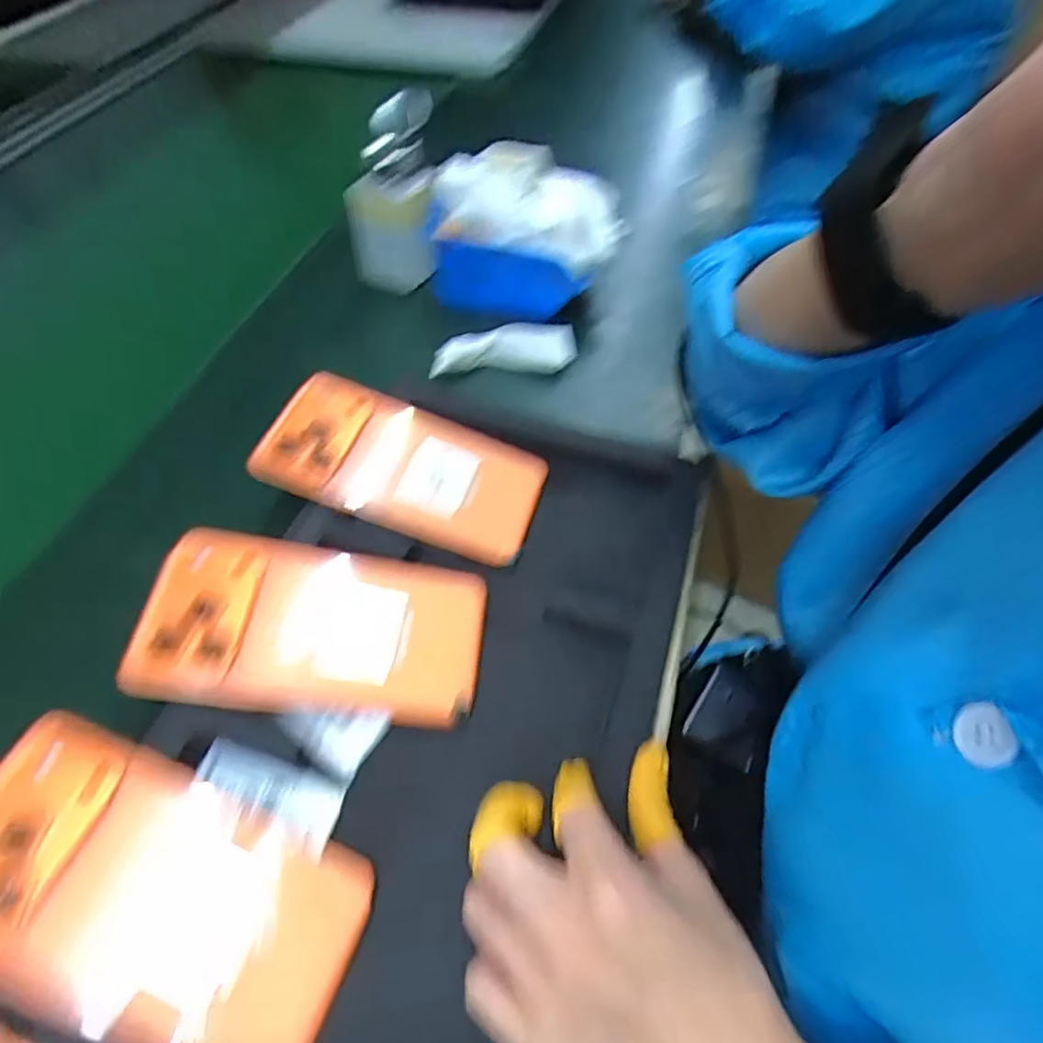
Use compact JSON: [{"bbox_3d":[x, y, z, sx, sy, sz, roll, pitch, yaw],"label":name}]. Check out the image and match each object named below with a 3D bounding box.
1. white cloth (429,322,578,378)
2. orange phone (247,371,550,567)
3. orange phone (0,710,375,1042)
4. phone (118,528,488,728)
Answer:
[{"bbox_3d":[-0.014,-0.137,0.487,0.112,0.015,0.047,-5,54,-4],"label":"white cloth"},{"bbox_3d":[-0.069,-0.035,0.371,0.161,0.007,0.083,20,63,-6],"label":"orange phone"},{"bbox_3d":[-0.145,0.148,0.243,0.159,0.009,0.089,25,52,-1],"label":"orange phone"},{"bbox_3d":[-0.101,0.052,0.313,0.161,0.010,0.086,9,63,-11],"label":"phone"}]

